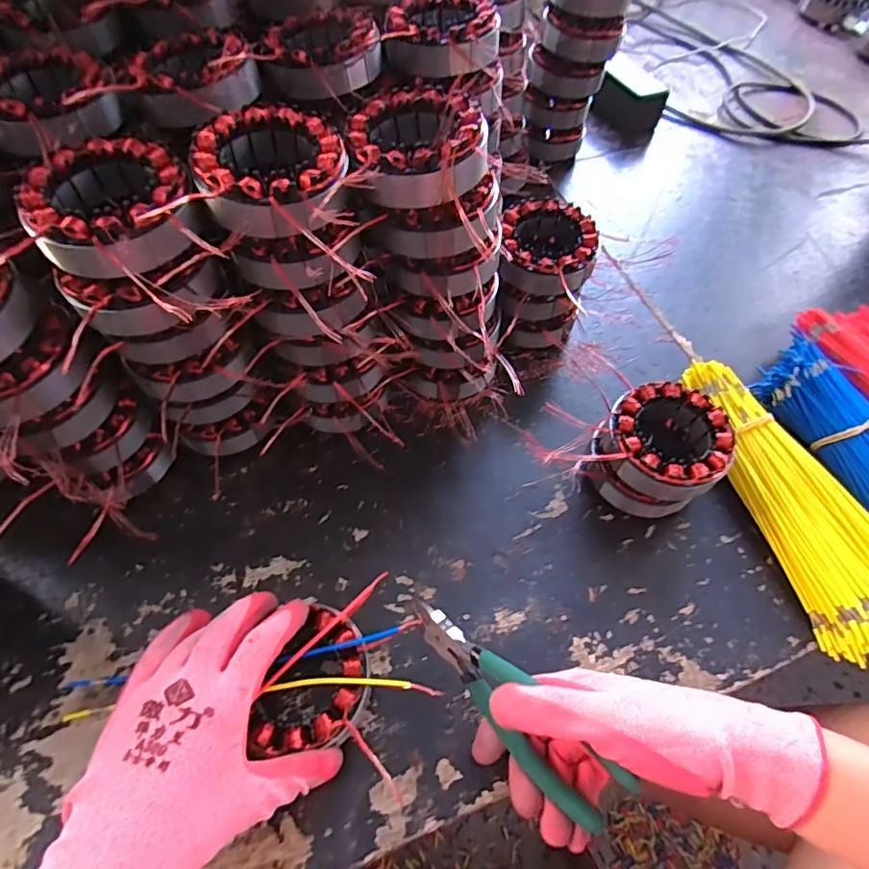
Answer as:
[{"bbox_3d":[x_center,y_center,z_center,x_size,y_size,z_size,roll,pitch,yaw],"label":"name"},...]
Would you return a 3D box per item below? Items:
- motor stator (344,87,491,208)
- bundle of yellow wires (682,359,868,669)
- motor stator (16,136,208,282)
[{"bbox_3d":[-0.010,-0.178,0.335,0.086,0.034,0.092,2,58,-1],"label":"motor stator"},{"bbox_3d":[0.292,0.056,0.421,0.090,0.041,0.270,-12,60,-10],"label":"bundle of yellow wires"},{"bbox_3d":[-0.177,-0.124,0.300,0.088,0.033,0.080,1,58,-2],"label":"motor stator"}]

